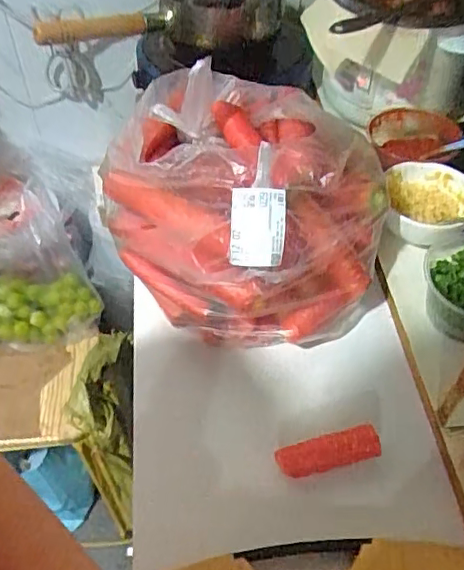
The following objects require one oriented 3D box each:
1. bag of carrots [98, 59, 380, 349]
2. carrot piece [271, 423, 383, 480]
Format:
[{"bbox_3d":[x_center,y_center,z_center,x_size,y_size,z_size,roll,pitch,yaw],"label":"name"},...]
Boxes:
[{"bbox_3d":[0.010,-0.086,0.612,0.297,0.174,0.252,26,53,20],"label":"bag of carrots"},{"bbox_3d":[0.086,0.146,0.509,0.090,0.023,0.025,-10,50,-10],"label":"carrot piece"}]

